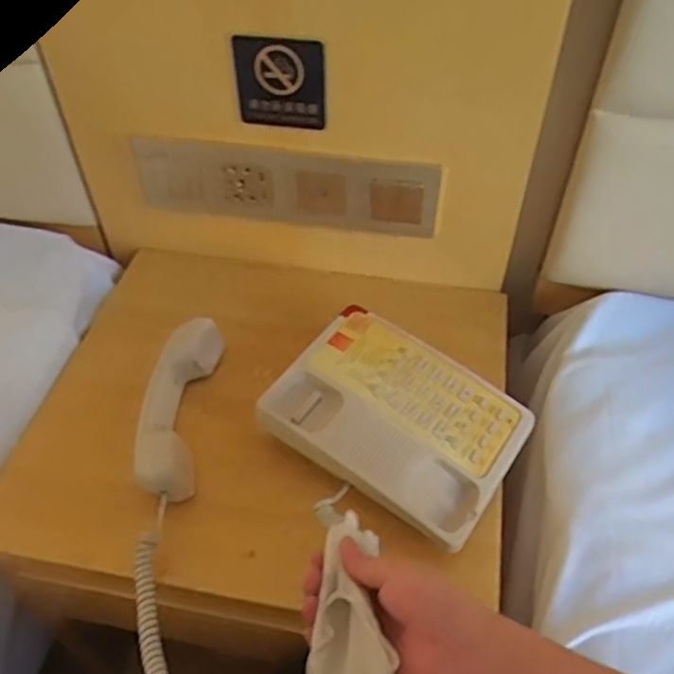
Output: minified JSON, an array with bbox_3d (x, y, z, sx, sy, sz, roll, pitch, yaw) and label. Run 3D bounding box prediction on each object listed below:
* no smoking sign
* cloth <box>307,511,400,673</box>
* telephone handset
[{"bbox_3d":[-0.058,-0.258,0.659,0.091,0.089,0.009,10,49,10],"label":"no smoking sign"},{"bbox_3d":[0.008,0.185,0.439,0.052,0.042,0.138,0,53,1],"label":"cloth"},{"bbox_3d":[-0.164,0.066,0.653,0.062,0.055,0.199,2,48,2],"label":"telephone handset"}]

